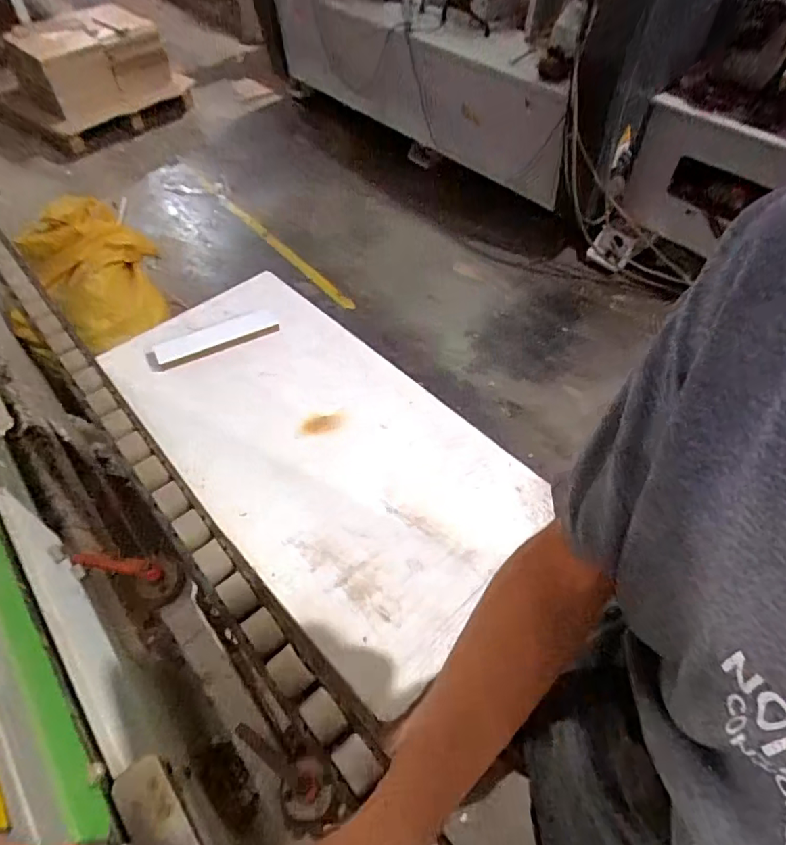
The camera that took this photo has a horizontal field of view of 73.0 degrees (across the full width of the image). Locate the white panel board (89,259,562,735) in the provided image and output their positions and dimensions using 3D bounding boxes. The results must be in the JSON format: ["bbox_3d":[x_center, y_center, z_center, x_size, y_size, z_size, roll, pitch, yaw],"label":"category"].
[{"bbox_3d":[-0.110,0.010,0.742,0.338,0.033,0.647,-36,62,-25],"label":"white panel board"}]

